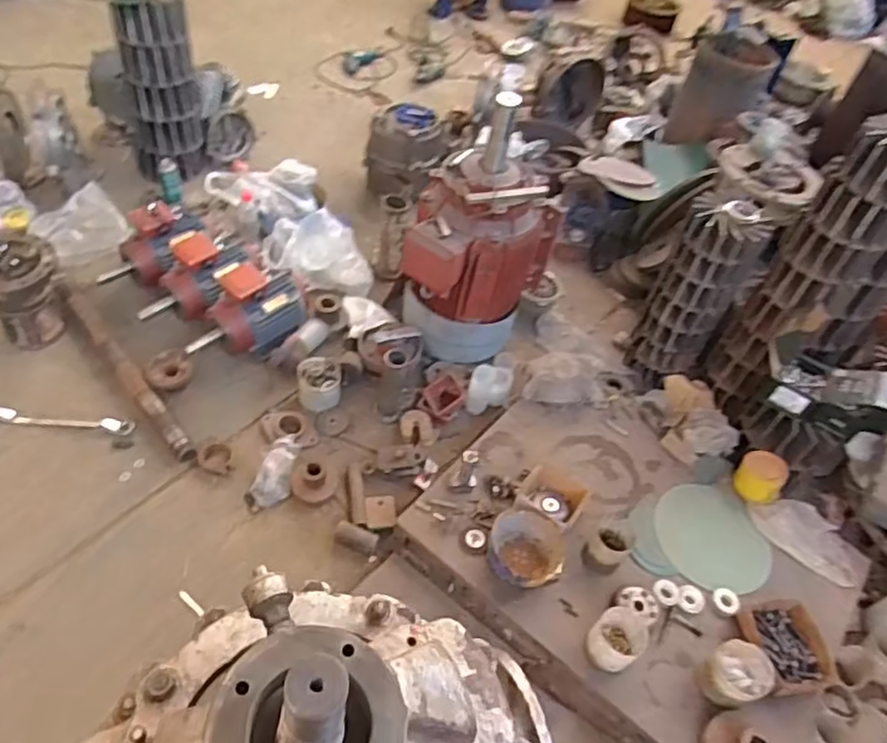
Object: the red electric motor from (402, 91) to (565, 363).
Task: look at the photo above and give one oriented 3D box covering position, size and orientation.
[{"bbox_3d":[0.098,-0.326,1.795,0.391,0.647,0.332,14,49,2],"label":"red electric motor"}]

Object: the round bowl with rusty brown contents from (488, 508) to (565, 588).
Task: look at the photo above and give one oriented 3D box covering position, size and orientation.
[{"bbox_3d":[0.189,0.403,1.521,0.167,0.073,0.166,5,49,-6],"label":"round bowl with rusty brown contents"}]

